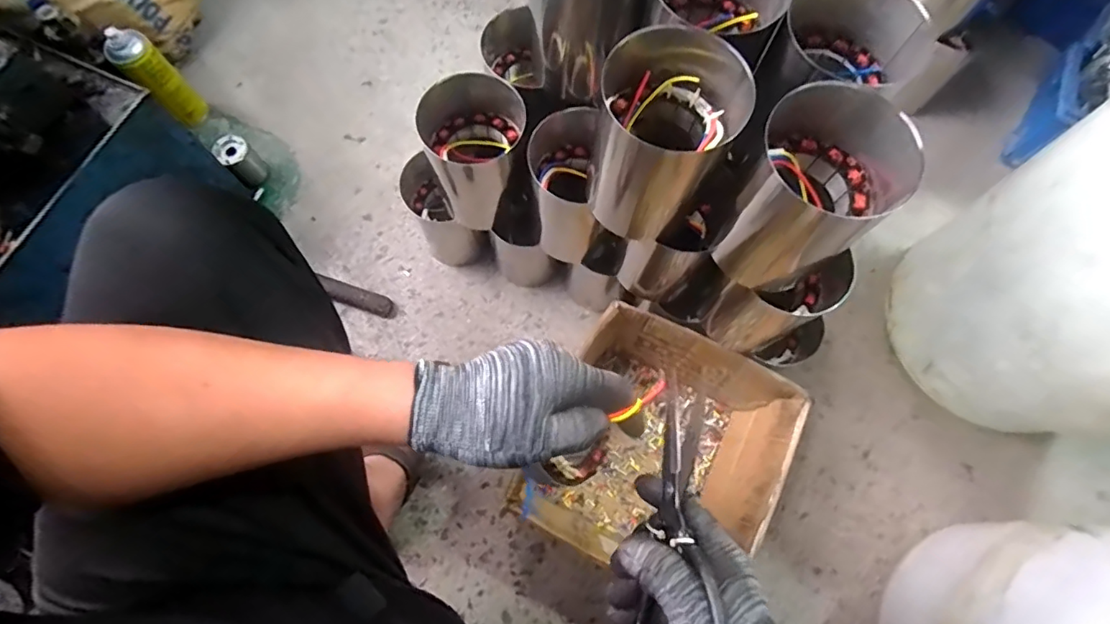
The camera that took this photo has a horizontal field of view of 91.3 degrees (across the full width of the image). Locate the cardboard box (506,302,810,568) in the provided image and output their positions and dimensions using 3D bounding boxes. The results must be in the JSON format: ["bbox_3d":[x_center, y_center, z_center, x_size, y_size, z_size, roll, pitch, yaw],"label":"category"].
[{"bbox_3d":[0.136,0.187,0.738,0.281,0.152,0.301,27,75,7],"label":"cardboard box"}]

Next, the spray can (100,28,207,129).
[{"bbox_3d":[-0.631,-0.369,0.870,0.056,0.167,0.062,37,76,10],"label":"spray can"}]

